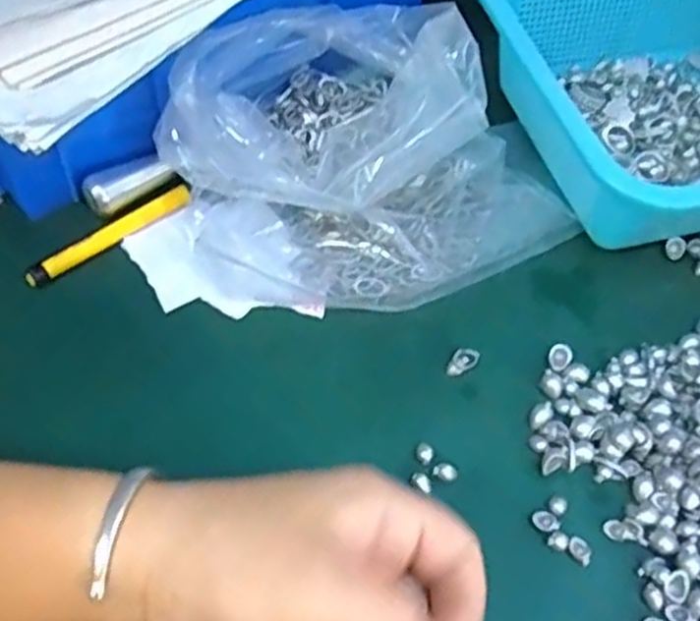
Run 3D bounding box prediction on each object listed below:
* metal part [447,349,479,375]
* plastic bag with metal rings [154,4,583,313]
[{"bbox_3d":[0.053,0.024,0.351,0.009,0.007,0.018,38,62,21],"label":"metal part"},{"bbox_3d":[0.008,-0.083,0.371,0.188,0.088,0.145,-24,60,-19],"label":"plastic bag with metal rings"}]

